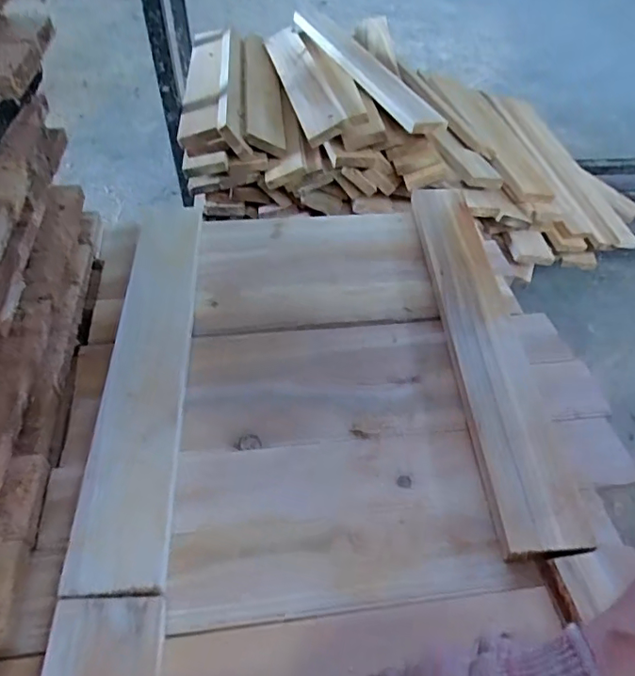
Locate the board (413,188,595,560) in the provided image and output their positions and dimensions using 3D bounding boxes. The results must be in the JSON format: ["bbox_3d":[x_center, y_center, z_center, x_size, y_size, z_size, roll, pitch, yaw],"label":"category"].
[{"bbox_3d":[0.182,-0.014,0.593,0.083,0.027,0.502,3,49,-8],"label":"board"}]

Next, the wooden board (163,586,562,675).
[{"bbox_3d":[0.034,0.220,0.373,0.274,0.015,0.063,-4,44,-9],"label":"wooden board"}]

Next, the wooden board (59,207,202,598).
[{"bbox_3d":[-0.171,0.004,0.555,0.074,0.013,0.498,-2,44,-7],"label":"wooden board"}]

